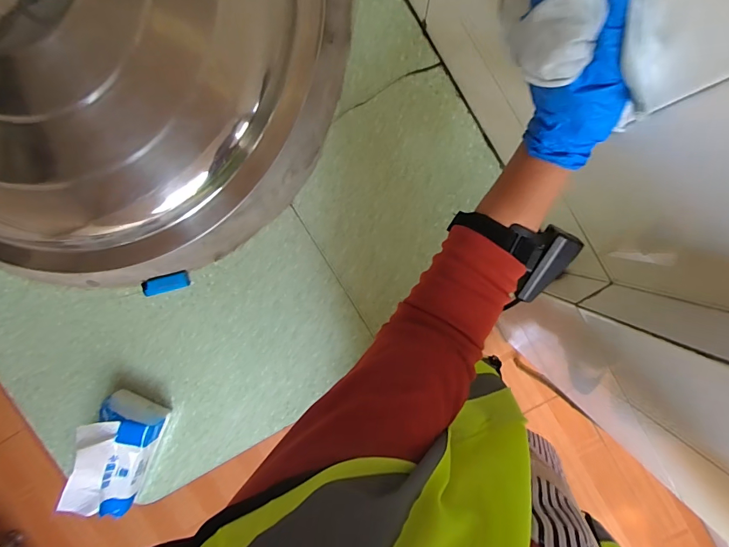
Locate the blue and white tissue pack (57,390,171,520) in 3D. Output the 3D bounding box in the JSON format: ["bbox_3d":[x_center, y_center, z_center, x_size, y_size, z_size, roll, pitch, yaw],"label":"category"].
[{"bbox_3d":[-0.399,0.296,0.639,0.096,0.096,0.177,22,98,1],"label":"blue and white tissue pack"}]

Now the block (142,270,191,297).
[{"bbox_3d":[-0.316,0.015,0.639,0.076,0.007,0.028,-13,96,5],"label":"block"}]

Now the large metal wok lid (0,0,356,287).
[{"bbox_3d":[-0.402,-0.411,0.560,0.743,0.176,0.845,-13,95,5],"label":"large metal wok lid"}]

